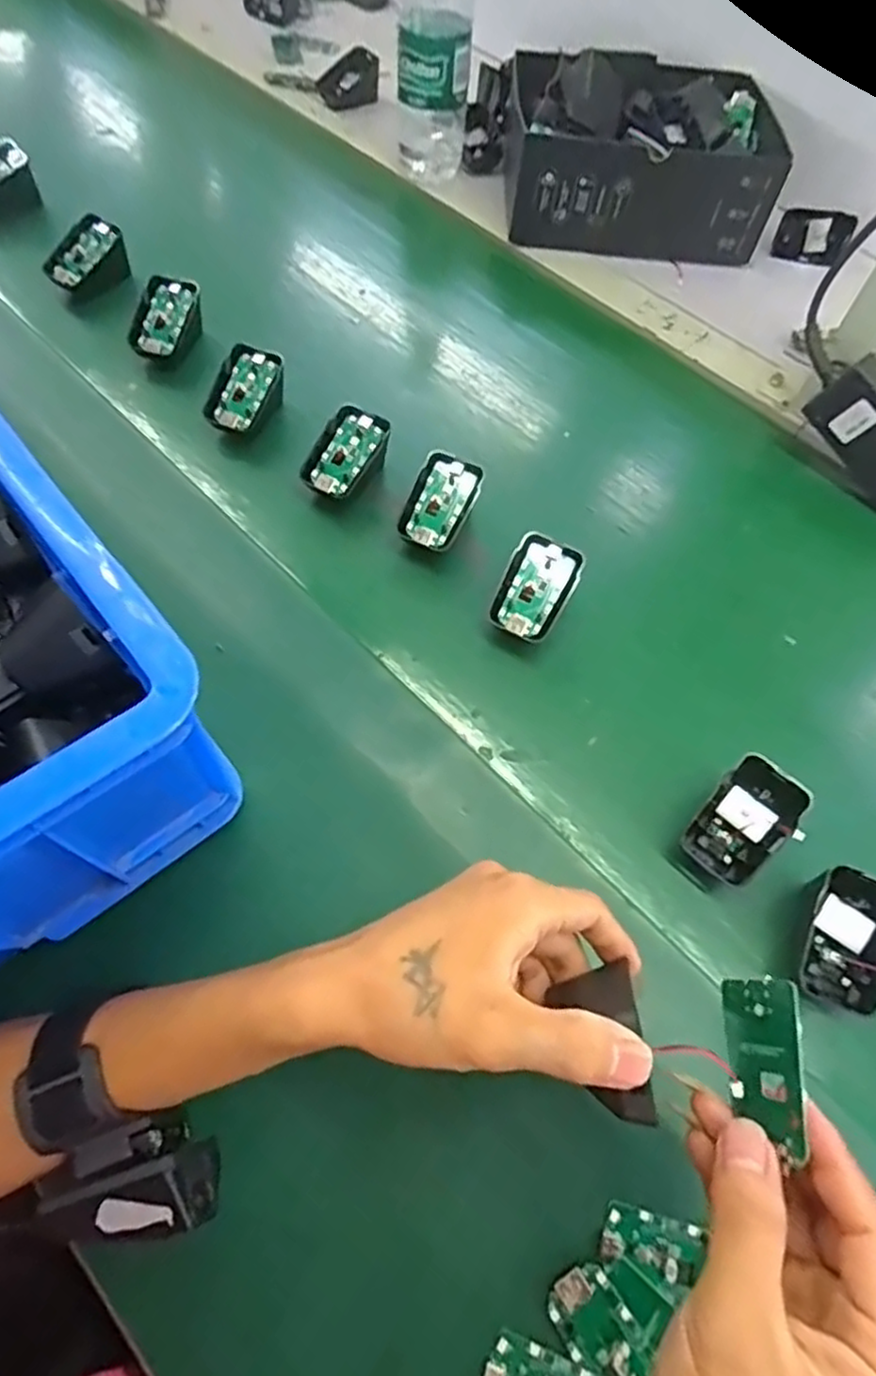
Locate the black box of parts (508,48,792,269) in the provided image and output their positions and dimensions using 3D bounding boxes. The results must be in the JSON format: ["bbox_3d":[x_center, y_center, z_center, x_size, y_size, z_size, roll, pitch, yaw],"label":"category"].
[{"bbox_3d":[0.196,-0.511,0.663,0.234,0.094,0.166,4,64,-1],"label":"black box of parts"}]

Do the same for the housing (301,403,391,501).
[{"bbox_3d":[-0.068,-0.165,0.510,0.045,0.045,0.067,35,68,13],"label":"housing"}]

